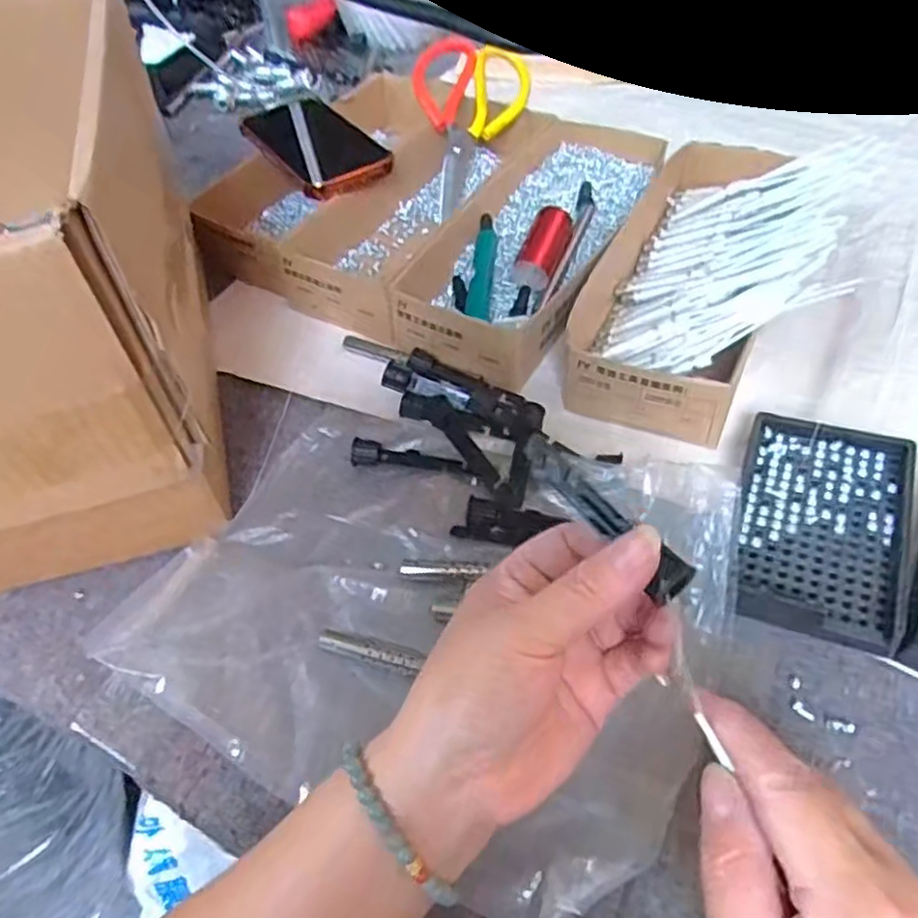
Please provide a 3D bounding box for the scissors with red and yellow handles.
[{"bbox_3d":[0.004,-0.306,0.658,0.102,0.039,0.188,8,75,10],"label":"scissors with red and yellow handles"}]

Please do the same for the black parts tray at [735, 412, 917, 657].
[{"bbox_3d":[0.201,0.034,0.406,0.081,0.025,0.140,17,53,17],"label":"black parts tray"}]

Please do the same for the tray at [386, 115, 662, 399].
[{"bbox_3d":[0.062,-0.184,0.585,0.129,0.045,0.316,18,53,18],"label":"tray"}]

